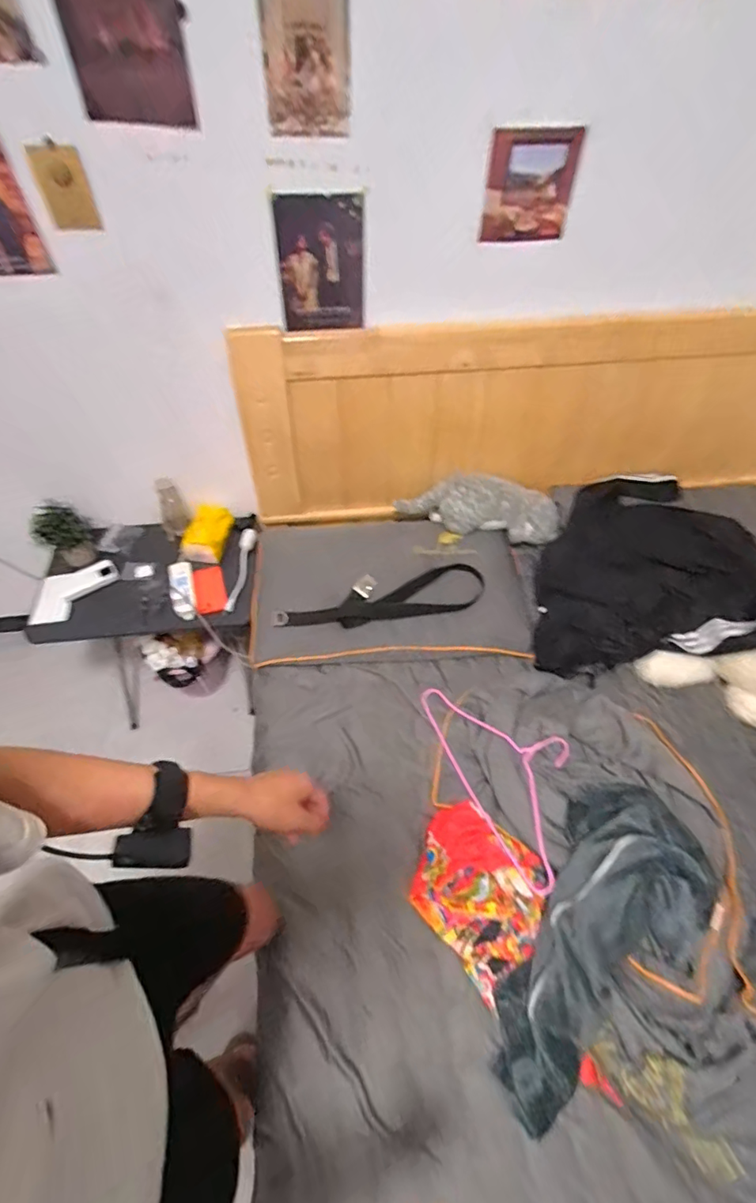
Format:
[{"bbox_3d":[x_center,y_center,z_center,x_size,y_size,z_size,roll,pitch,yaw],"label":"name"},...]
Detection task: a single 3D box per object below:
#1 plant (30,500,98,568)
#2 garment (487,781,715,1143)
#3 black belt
[{"bbox_3d":[-0.859,-0.188,1.403,0.135,0.143,0.153,-36,61,-24],"label":"plant"},{"bbox_3d":[0.380,0.549,0.853,0.260,0.121,0.486,33,74,23],"label":"garment"},{"bbox_3d":[0.006,0.002,1.239,0.511,0.050,0.121,-10,54,-8],"label":"black belt"}]

